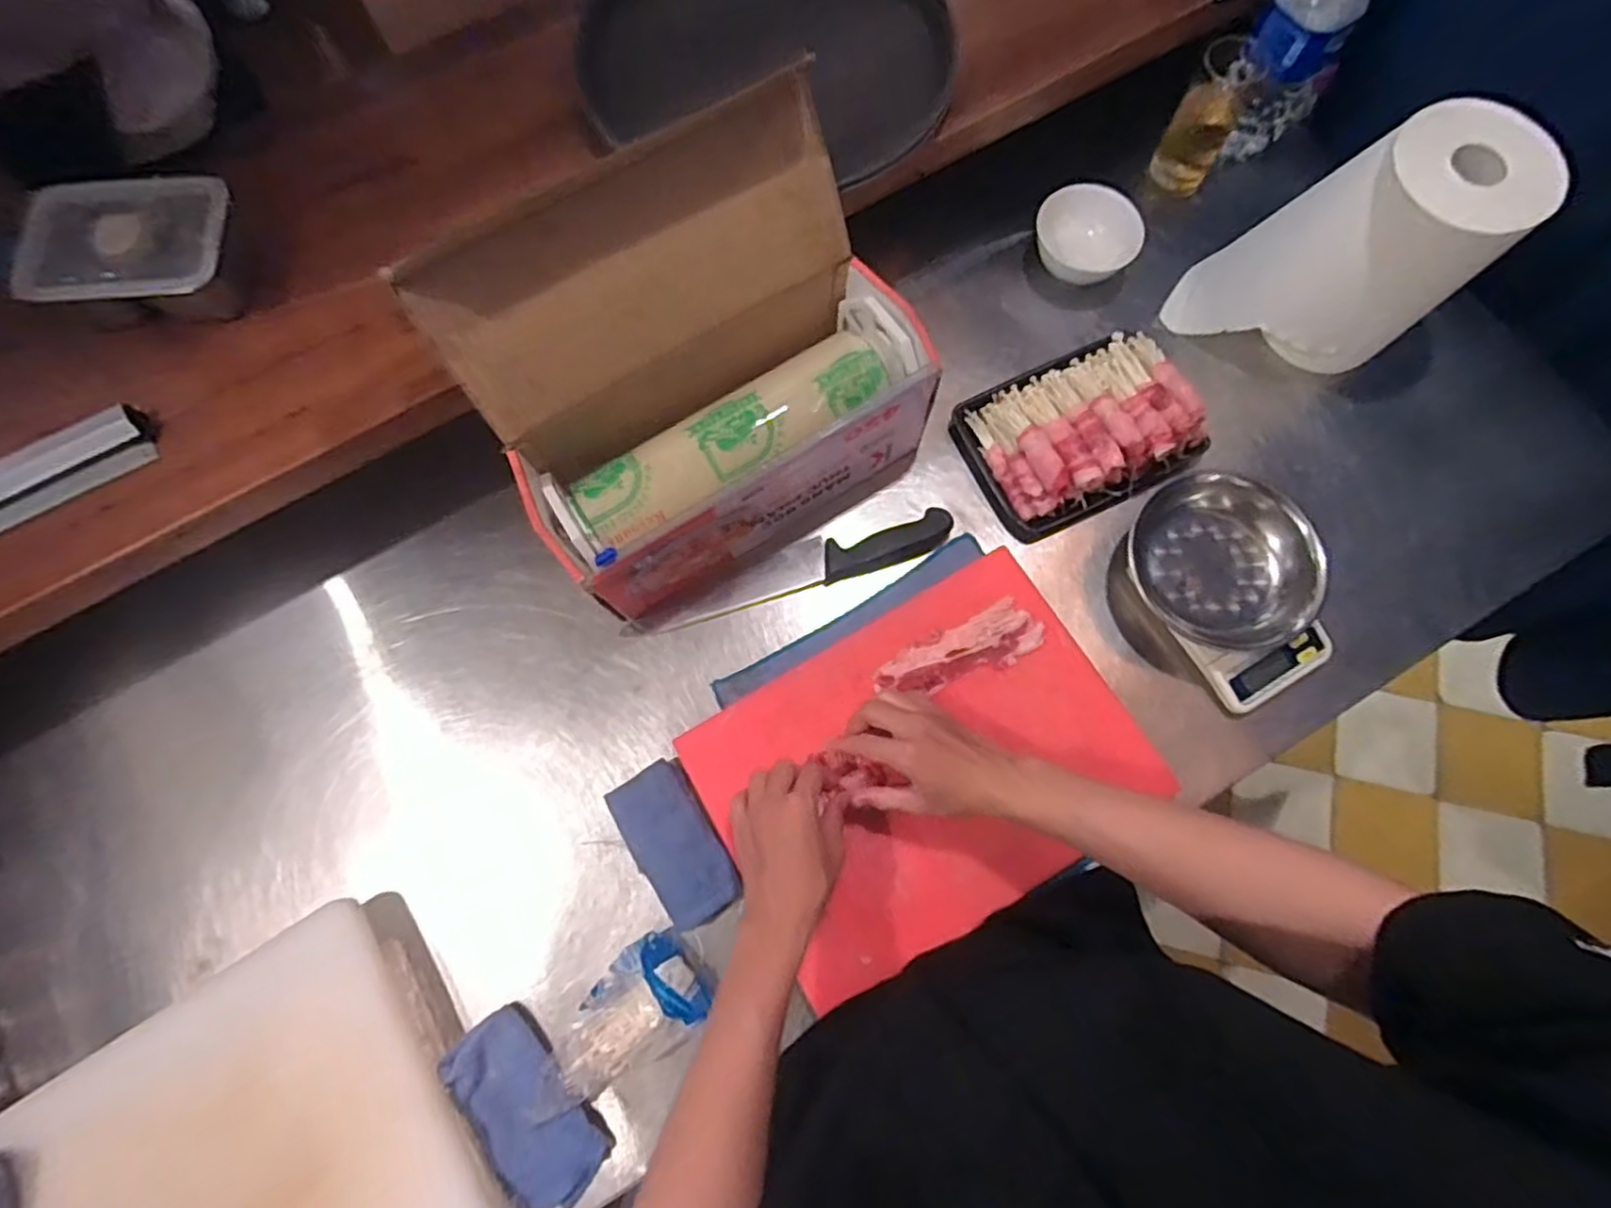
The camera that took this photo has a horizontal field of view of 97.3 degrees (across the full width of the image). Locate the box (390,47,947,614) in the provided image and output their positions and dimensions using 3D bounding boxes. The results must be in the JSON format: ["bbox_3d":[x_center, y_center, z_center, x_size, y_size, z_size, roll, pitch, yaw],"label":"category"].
[{"bbox_3d":[-0.085,-0.191,0.627,0.368,0.257,0.234,-32,78,-8],"label":"box"}]

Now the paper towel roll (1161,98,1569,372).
[{"bbox_3d":[0.512,-0.323,0.683,0.194,0.234,0.132,-4,76,-1],"label":"paper towel roll"}]

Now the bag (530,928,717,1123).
[{"bbox_3d":[-0.161,0.348,0.585,0.169,0.030,0.079,-35,78,-8],"label":"bag"}]

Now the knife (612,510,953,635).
[{"bbox_3d":[-0.015,-0.033,0.710,0.335,0.016,0.046,-17,76,-4],"label":"knife"}]

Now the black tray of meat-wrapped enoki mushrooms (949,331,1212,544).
[{"bbox_3d":[0.280,-0.181,0.708,0.219,0.059,0.165,-25,77,-6],"label":"black tray of meat-wrapped enoki mushrooms"}]

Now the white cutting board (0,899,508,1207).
[{"bbox_3d":[-0.465,0.466,0.548,0.370,0.021,0.298,-31,74,-11],"label":"white cutting board"}]

